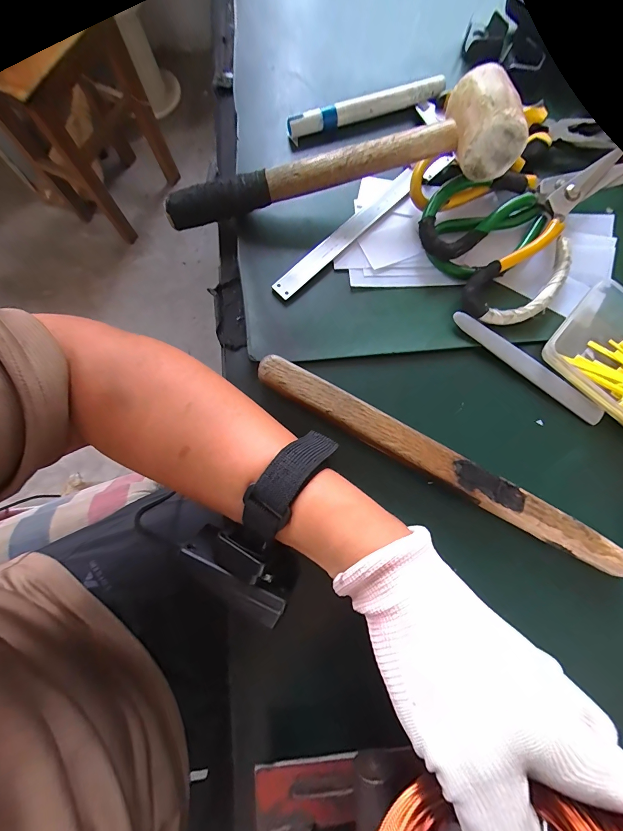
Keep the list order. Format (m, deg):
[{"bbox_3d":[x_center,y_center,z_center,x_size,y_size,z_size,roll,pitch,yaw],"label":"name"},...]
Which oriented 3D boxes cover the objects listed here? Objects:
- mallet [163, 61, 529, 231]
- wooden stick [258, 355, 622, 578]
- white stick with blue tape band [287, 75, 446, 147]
[{"bbox_3d":[0.016,-0.180,0.259,0.253,0.071,0.059,-12,79,-3],"label":"mallet"},{"bbox_3d":[0.084,0.031,0.238,0.265,0.025,0.024,28,80,5],"label":"wooden stick"},{"bbox_3d":[0.050,-0.269,0.304,0.146,0.020,0.016,-21,80,-5],"label":"white stick with blue tape band"}]

